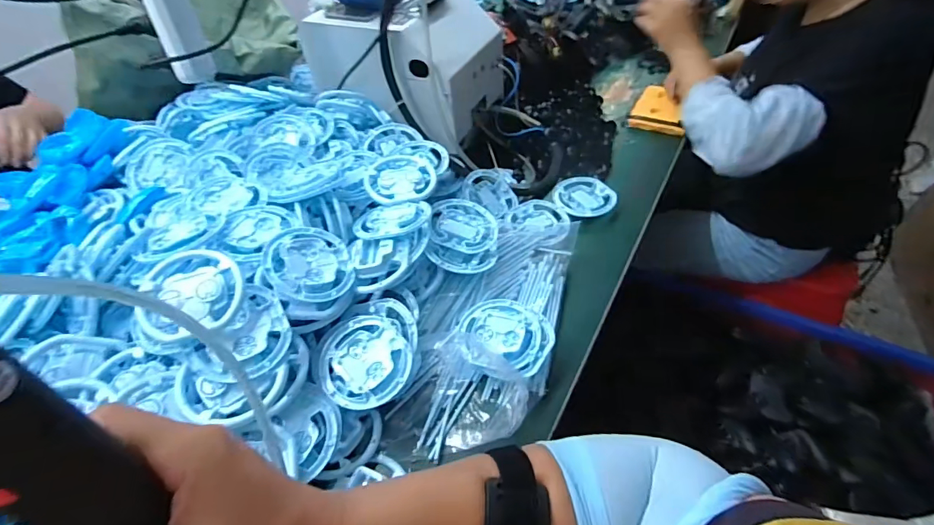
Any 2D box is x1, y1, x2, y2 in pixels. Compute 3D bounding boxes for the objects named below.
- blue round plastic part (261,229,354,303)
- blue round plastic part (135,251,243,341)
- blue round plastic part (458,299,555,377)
[{"bbox_3d":[-0.189,0.001,0.546,0.100,0.015,0.100,18,49,-22],"label":"blue round plastic part"},{"bbox_3d":[-0.288,0.031,0.478,0.098,0.013,0.100,2,62,-4],"label":"blue round plastic part"},{"bbox_3d":[0.048,0.093,0.586,0.117,0.031,0.097,23,52,26],"label":"blue round plastic part"}]

